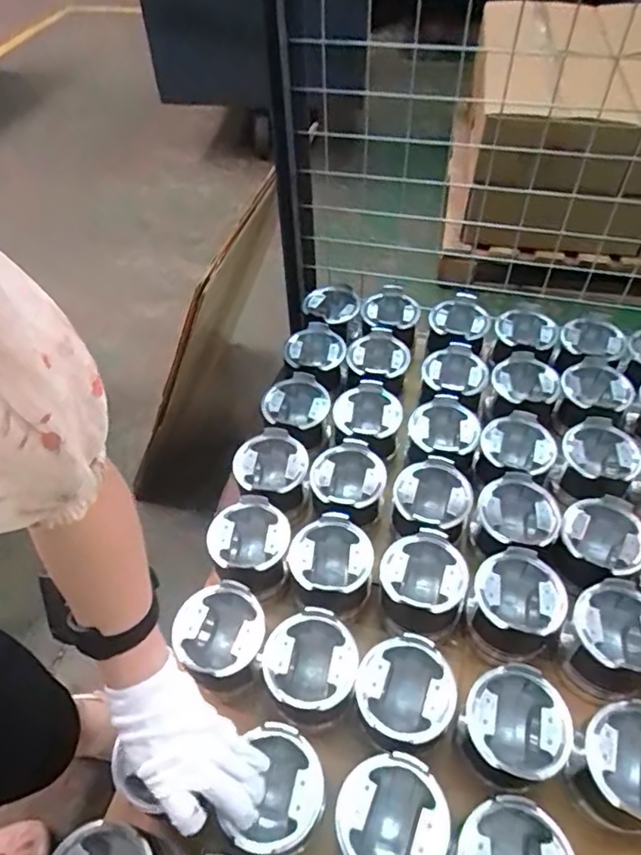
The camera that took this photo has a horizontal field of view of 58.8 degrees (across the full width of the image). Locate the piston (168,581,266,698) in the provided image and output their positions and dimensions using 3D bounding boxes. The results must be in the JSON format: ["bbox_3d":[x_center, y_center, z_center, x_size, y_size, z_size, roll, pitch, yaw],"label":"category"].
[{"bbox_3d":[-0.109,0.228,0.628,0.093,0.080,0.098,-2,50,2],"label":"piston"}]

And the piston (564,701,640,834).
[{"bbox_3d":[0.301,0.336,0.559,0.109,0.093,0.097,-19,51,-13],"label":"piston"}]

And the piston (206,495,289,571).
[{"bbox_3d":[-0.087,0.146,0.715,0.095,0.074,0.090,-2,50,2],"label":"piston"}]

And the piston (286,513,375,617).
[{"bbox_3d":[0.012,0.165,0.685,0.095,0.089,0.094,8,51,10],"label":"piston"}]

